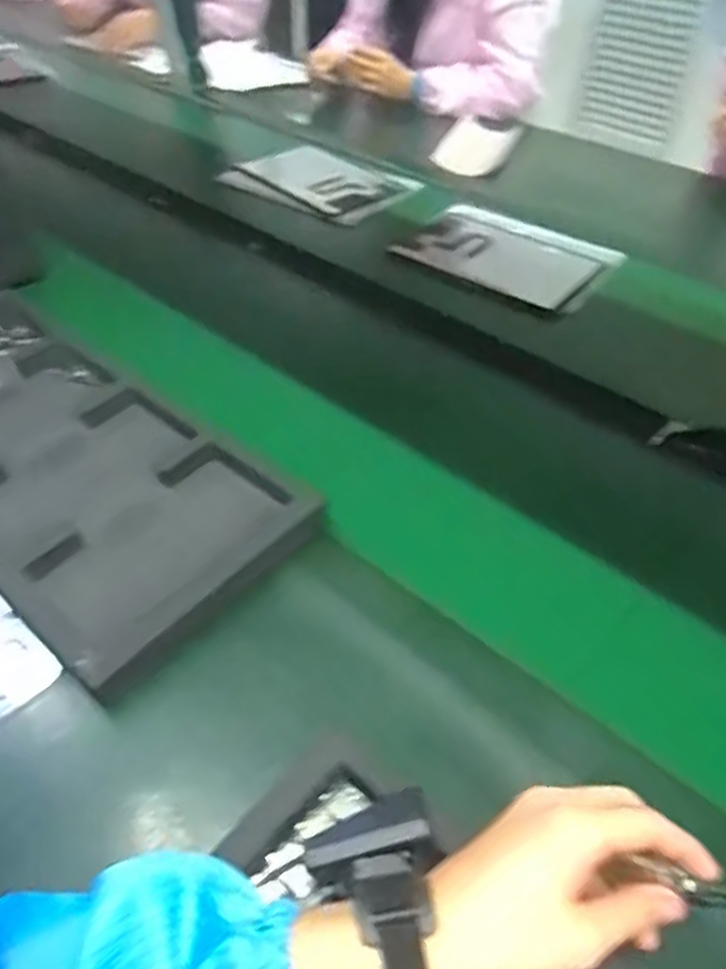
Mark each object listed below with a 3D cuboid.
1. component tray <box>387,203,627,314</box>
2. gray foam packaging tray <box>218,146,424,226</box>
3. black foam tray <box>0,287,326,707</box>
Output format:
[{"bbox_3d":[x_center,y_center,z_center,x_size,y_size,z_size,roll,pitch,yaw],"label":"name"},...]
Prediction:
[{"bbox_3d":[0.205,-0.320,0.975,0.267,0.011,0.212,27,48,23],"label":"component tray"},{"bbox_3d":[-0.066,-0.496,1.163,0.307,0.018,0.186,30,56,30],"label":"gray foam packaging tray"},{"bbox_3d":[-0.283,-0.031,0.642,0.511,0.051,0.215,34,51,29],"label":"black foam tray"}]

